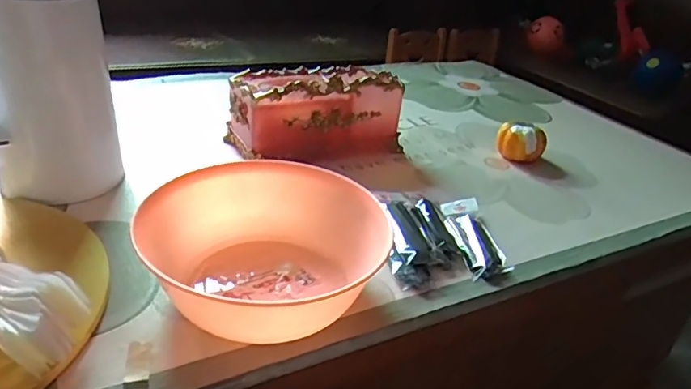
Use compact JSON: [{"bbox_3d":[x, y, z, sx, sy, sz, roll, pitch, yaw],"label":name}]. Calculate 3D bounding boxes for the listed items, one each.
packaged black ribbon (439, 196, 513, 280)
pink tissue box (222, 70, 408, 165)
[{"bbox_3d":[0.162,0.047,0.663,0.054,0.013,0.166,2,30,-8],"label":"packaged black ribbon"},{"bbox_3d":[-0.051,-0.137,0.850,0.257,0.125,0.146,-9,33,-26],"label":"pink tissue box"}]

